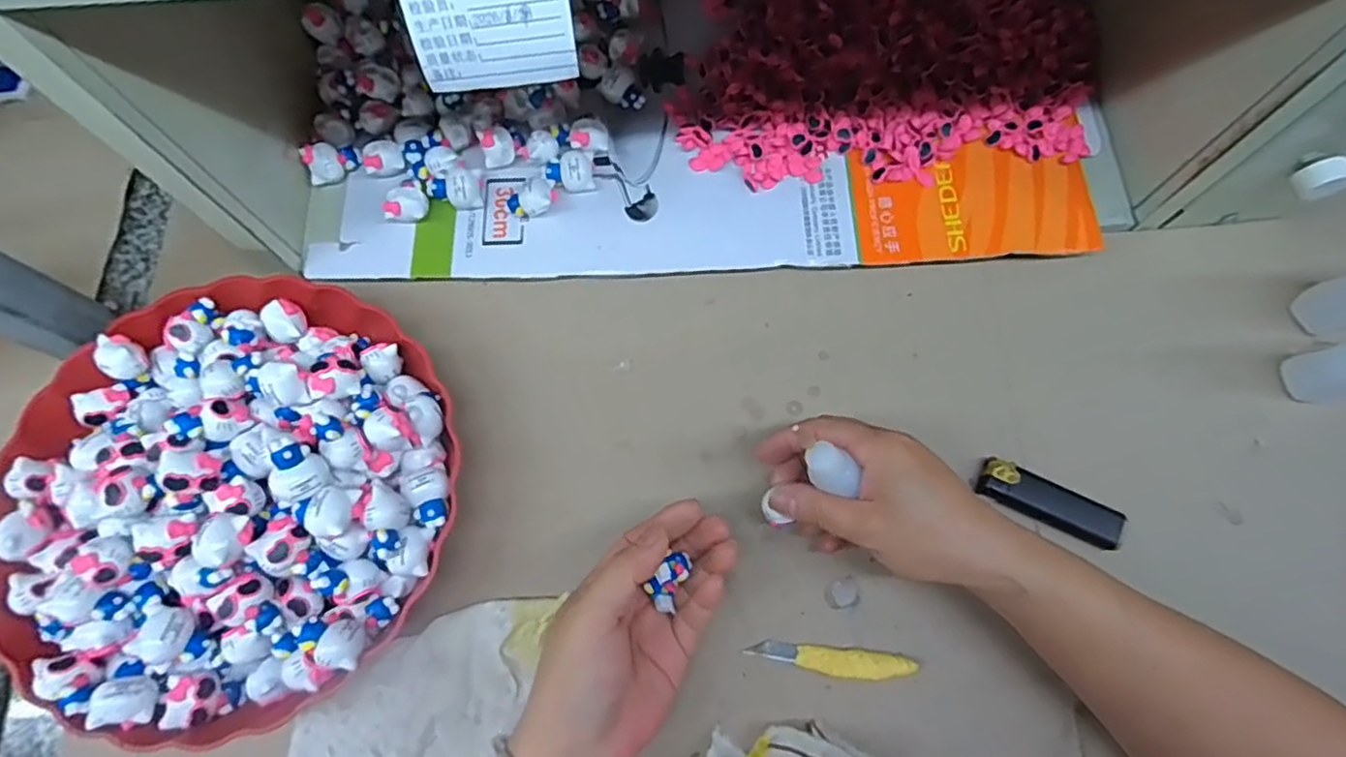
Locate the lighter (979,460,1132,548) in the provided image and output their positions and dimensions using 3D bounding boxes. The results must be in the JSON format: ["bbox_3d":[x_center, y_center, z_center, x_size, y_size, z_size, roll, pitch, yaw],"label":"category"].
[{"bbox_3d":[0.221,0.072,0.390,0.081,0.009,0.024,25,74,8],"label":"lighter"}]

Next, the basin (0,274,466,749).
[{"bbox_3d":[-0.242,0.054,0.359,0.244,0.072,0.232,0,72,0],"label":"basin"}]

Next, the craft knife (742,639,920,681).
[{"bbox_3d":[0.087,0.154,0.364,0.088,0.010,0.015,7,72,2],"label":"craft knife"}]

